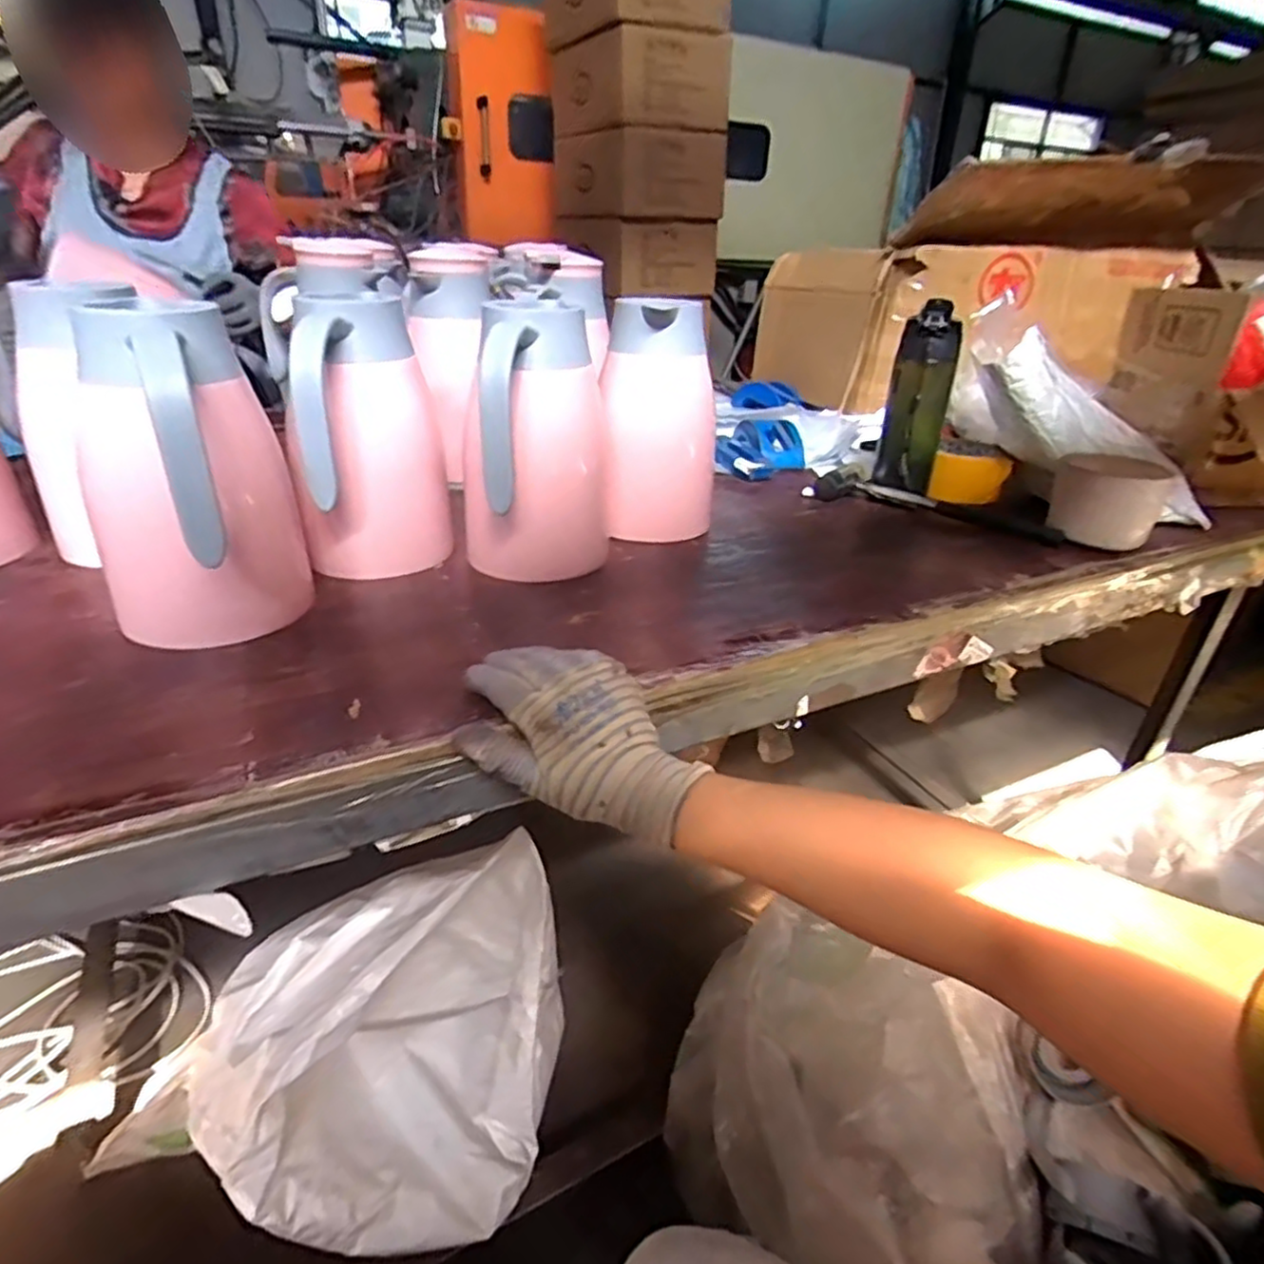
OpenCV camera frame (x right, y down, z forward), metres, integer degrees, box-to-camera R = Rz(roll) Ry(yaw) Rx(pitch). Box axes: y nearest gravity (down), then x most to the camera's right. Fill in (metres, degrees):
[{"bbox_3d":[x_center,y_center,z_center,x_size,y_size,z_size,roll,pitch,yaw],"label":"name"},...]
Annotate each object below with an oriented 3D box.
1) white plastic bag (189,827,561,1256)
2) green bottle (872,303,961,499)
[{"bbox_3d":[-0.242,0.448,0.778,0.320,0.399,0.388,16,31,22],"label":"white plastic bag"},{"bbox_3d":[0.332,-0.265,0.839,0.068,0.193,0.065,13,30,16],"label":"green bottle"}]

